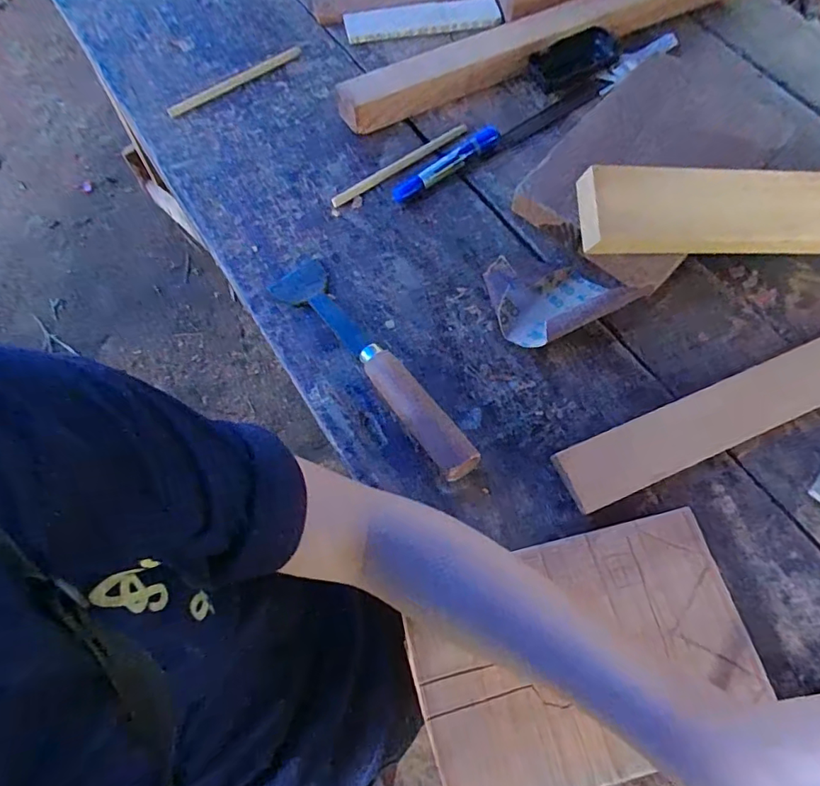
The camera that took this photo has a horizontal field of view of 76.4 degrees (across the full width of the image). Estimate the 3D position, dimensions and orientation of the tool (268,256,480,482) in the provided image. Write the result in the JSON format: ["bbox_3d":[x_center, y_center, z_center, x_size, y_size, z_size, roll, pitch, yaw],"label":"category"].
[{"bbox_3d":[-0.037,-0.033,0.459,0.053,0.038,0.267,-39,71,-13],"label":"tool"}]

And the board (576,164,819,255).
[{"bbox_3d":[0.351,-0.160,0.454,0.414,0.023,0.071,-2,100,-8],"label":"board"}]

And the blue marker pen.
[{"bbox_3d":[0.041,-0.243,0.552,0.139,0.013,0.022,-35,71,-12],"label":"blue marker pen"}]

